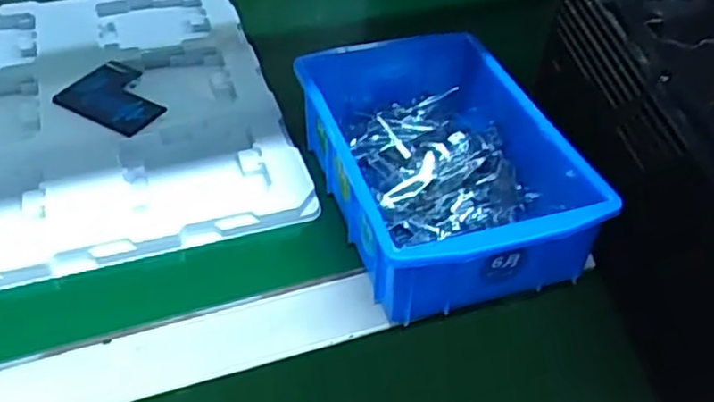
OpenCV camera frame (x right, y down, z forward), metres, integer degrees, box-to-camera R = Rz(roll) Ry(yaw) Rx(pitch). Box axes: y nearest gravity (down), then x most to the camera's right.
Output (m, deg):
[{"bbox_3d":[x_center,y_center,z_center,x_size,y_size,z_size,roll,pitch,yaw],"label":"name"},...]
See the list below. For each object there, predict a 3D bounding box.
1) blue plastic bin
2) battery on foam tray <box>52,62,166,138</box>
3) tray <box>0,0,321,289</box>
[{"bbox_3d":[0.047,-0.030,0.440,0.128,0.063,0.207,-11,45,-14],"label":"blue plastic bin"},{"bbox_3d":[-0.172,-0.076,0.511,0.081,0.011,0.061,25,48,22],"label":"battery on foam tray"},{"bbox_3d":[-0.206,-0.072,0.517,0.274,0.016,0.322,-13,46,-15],"label":"tray"}]

